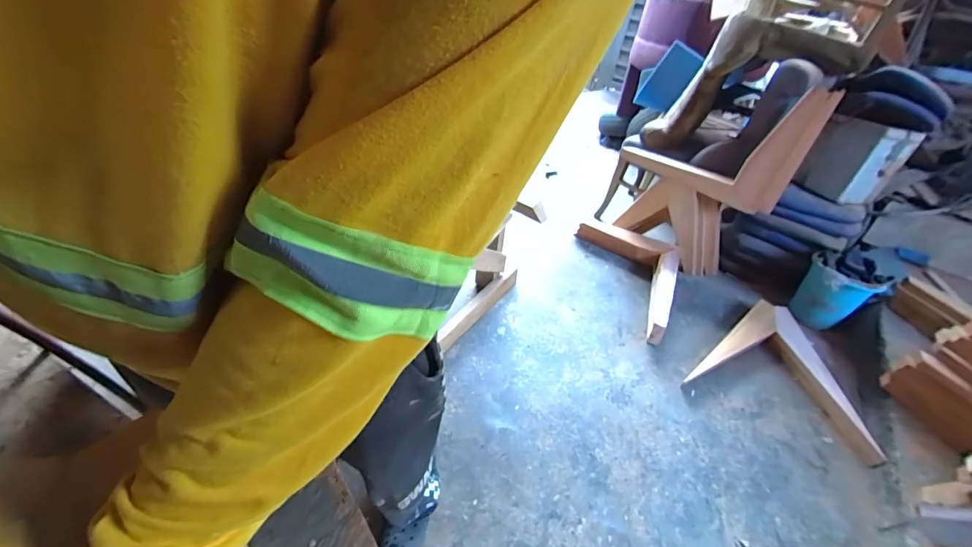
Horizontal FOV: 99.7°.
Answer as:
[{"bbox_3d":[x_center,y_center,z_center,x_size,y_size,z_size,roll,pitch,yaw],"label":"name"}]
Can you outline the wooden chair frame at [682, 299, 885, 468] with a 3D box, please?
[{"bbox_3d":[1.063,0.314,1.492,0.528,0.103,0.555,27,49,18],"label":"wooden chair frame"}]

